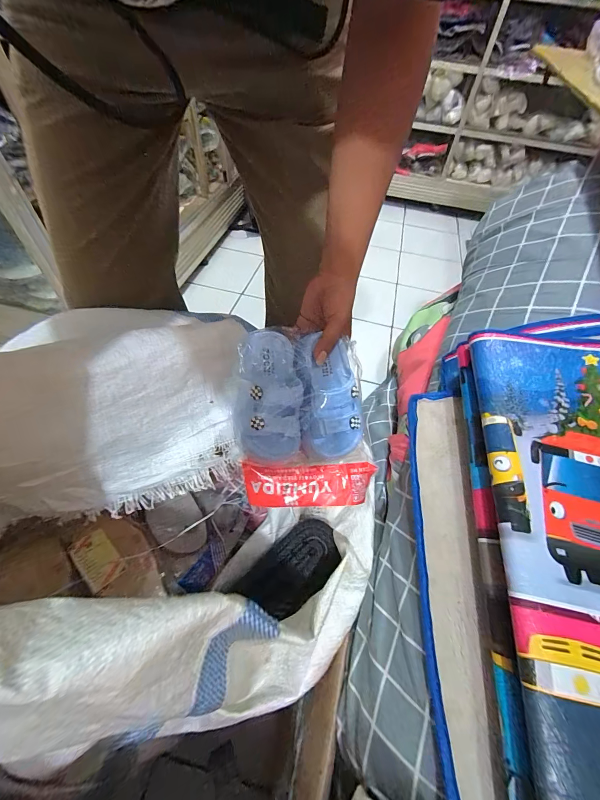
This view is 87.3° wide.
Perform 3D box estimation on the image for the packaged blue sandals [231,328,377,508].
[{"bbox_3d":[0.004,0.020,0.373,0.157,0.039,0.214,-9,87,-11],"label":"packaged blue sandals"}]

